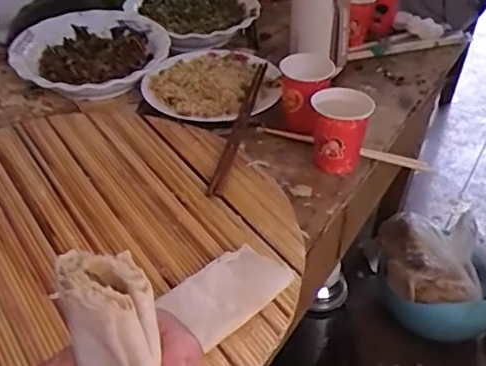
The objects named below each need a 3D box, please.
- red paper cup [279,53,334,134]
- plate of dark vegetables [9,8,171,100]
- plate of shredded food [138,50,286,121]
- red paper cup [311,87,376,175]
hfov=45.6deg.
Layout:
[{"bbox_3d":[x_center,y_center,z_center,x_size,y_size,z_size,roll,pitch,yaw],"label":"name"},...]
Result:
[{"bbox_3d":[0.081,-0.119,0.773,0.069,0.084,0.072,1,39,-1],"label":"red paper cup"},{"bbox_3d":[-0.228,-0.197,0.871,0.218,0.050,0.212,1,37,-1],"label":"plate of dark vegetables"},{"bbox_3d":[-0.036,-0.146,0.825,0.186,0.022,0.190,25,43,27],"label":"plate of shredded food"},{"bbox_3d":[0.115,-0.061,0.694,0.062,0.091,0.069,4,39,3],"label":"red paper cup"}]

